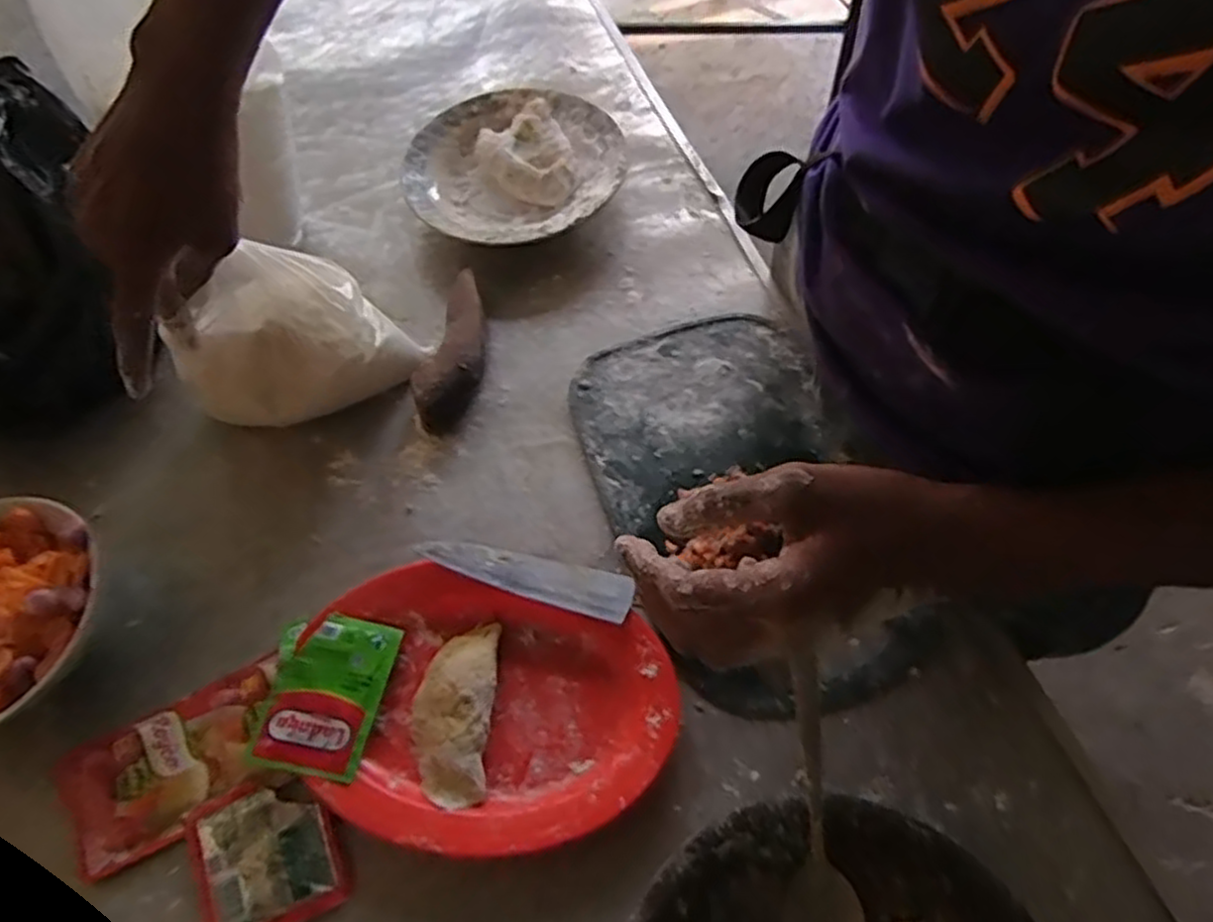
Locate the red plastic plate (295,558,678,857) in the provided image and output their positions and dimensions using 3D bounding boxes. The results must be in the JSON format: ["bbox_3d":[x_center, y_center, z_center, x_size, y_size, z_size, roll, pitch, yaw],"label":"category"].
[{"bbox_3d":[-0.071,0.145,0.437,0.208,0.023,0.149,11,62,10],"label":"red plastic plate"}]

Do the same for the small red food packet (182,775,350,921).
[{"bbox_3d":[-0.188,0.217,0.410,0.075,0.010,0.078,-24,62,-10],"label":"small red food packet"}]

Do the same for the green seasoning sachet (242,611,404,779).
[{"bbox_3d":[-0.170,0.137,0.445,0.068,0.010,0.090,8,62,8],"label":"green seasoning sachet"}]

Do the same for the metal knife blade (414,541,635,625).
[{"bbox_3d":[-0.051,0.071,0.472,0.134,0.008,0.031,13,53,9],"label":"metal knife blade"}]

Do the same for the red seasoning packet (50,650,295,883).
[{"bbox_3d":[-0.253,0.178,0.436,0.127,0.015,0.080,-26,62,-10],"label":"red seasoning packet"}]

